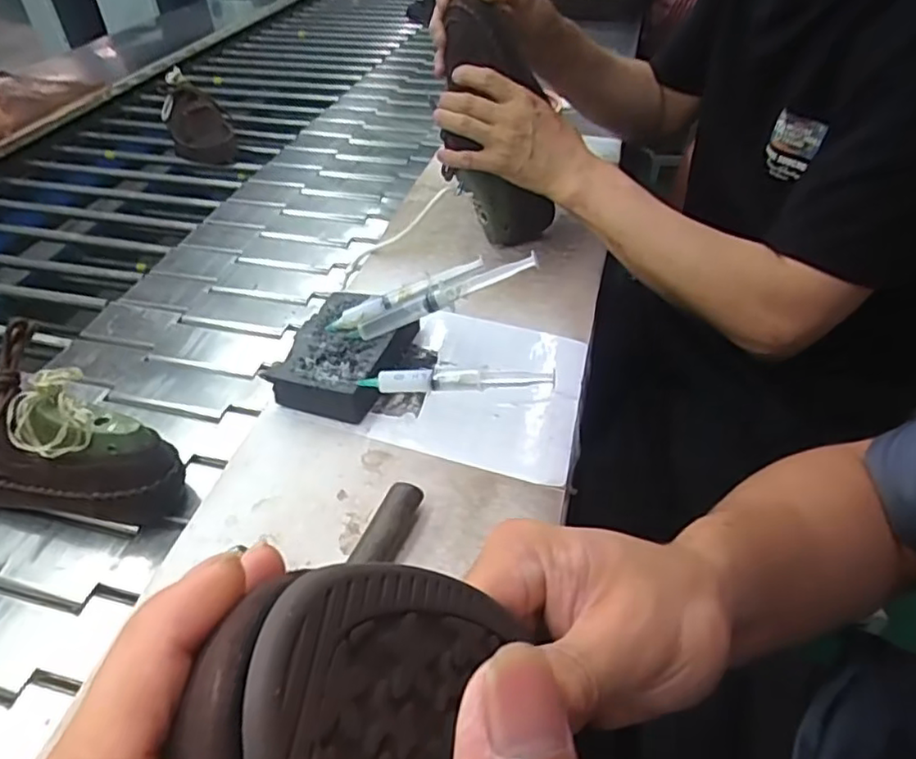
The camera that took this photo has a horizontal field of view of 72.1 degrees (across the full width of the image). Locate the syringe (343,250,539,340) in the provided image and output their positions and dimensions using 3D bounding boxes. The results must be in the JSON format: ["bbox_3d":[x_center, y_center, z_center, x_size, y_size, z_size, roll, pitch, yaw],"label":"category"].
[{"bbox_3d":[-0.015,-0.068,0.511,0.166,0.017,0.021,-21,40,15],"label":"syringe"}]

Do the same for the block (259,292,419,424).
[{"bbox_3d":[-0.091,-0.021,0.536,0.091,0.039,0.125,14,44,17],"label":"block"}]

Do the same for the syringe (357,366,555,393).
[{"bbox_3d":[-0.002,0.000,0.474,0.146,0.025,0.015,6,45,5],"label":"syringe"}]

